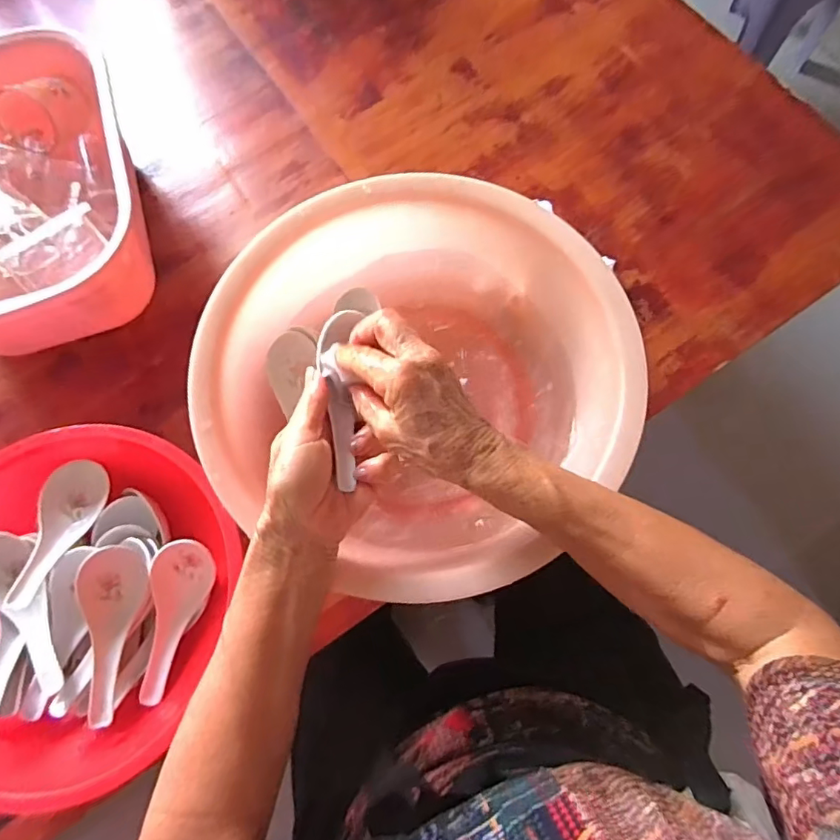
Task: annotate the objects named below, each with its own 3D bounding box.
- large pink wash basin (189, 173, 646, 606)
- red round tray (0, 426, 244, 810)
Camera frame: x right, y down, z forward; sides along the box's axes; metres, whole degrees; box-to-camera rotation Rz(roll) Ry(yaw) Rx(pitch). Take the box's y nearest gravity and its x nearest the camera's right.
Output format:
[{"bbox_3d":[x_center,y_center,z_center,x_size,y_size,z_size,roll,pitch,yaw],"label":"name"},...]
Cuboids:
[{"bbox_3d":[0.003,-0.027,0.437,0.309,0.112,0.310,0,71,1],"label":"large pink wash basin"},{"bbox_3d":[-0.269,0.134,0.411,0.218,0.079,0.239,0,71,1],"label":"red round tray"}]

